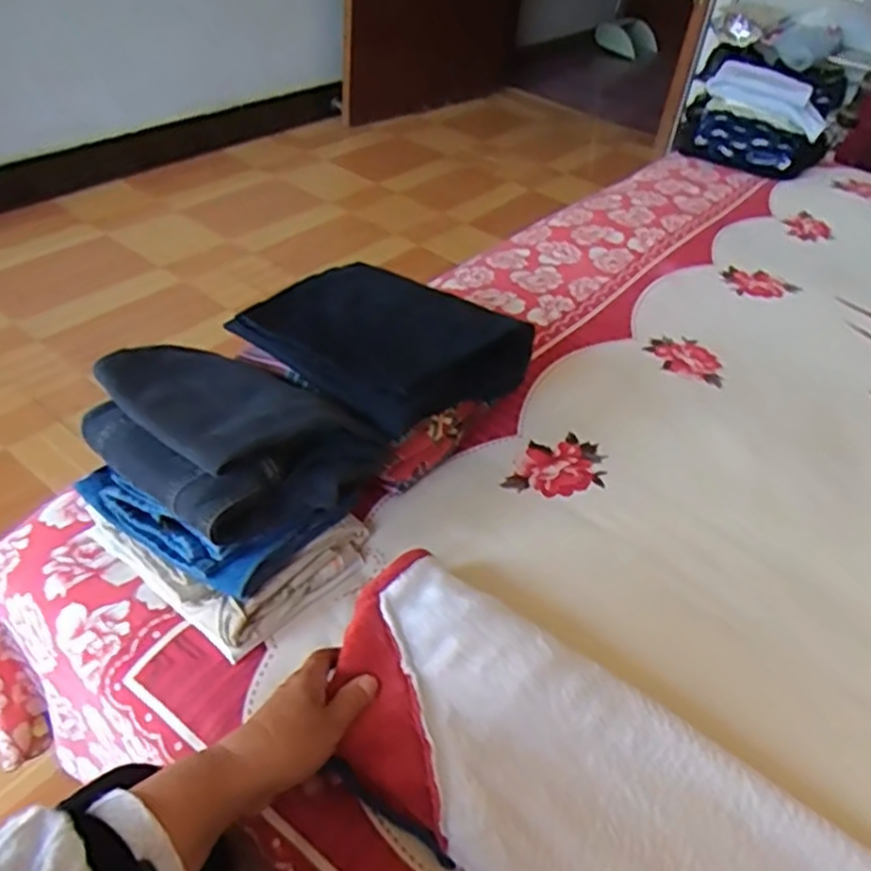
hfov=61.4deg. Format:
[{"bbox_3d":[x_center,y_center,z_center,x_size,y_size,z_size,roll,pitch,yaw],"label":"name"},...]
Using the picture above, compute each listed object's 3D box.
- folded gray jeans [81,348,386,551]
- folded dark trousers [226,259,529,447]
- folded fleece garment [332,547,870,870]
[{"bbox_3d":[-0.182,-0.006,0.645,0.225,0.081,0.176,33,48,26],"label":"folded gray jeans"},{"bbox_3d":[-0.048,-0.100,0.759,0.241,0.062,0.226,30,47,23],"label":"folded dark trousers"},{"bbox_3d":[0.118,0.250,0.488,0.436,0.037,0.177,34,51,18],"label":"folded fleece garment"}]

